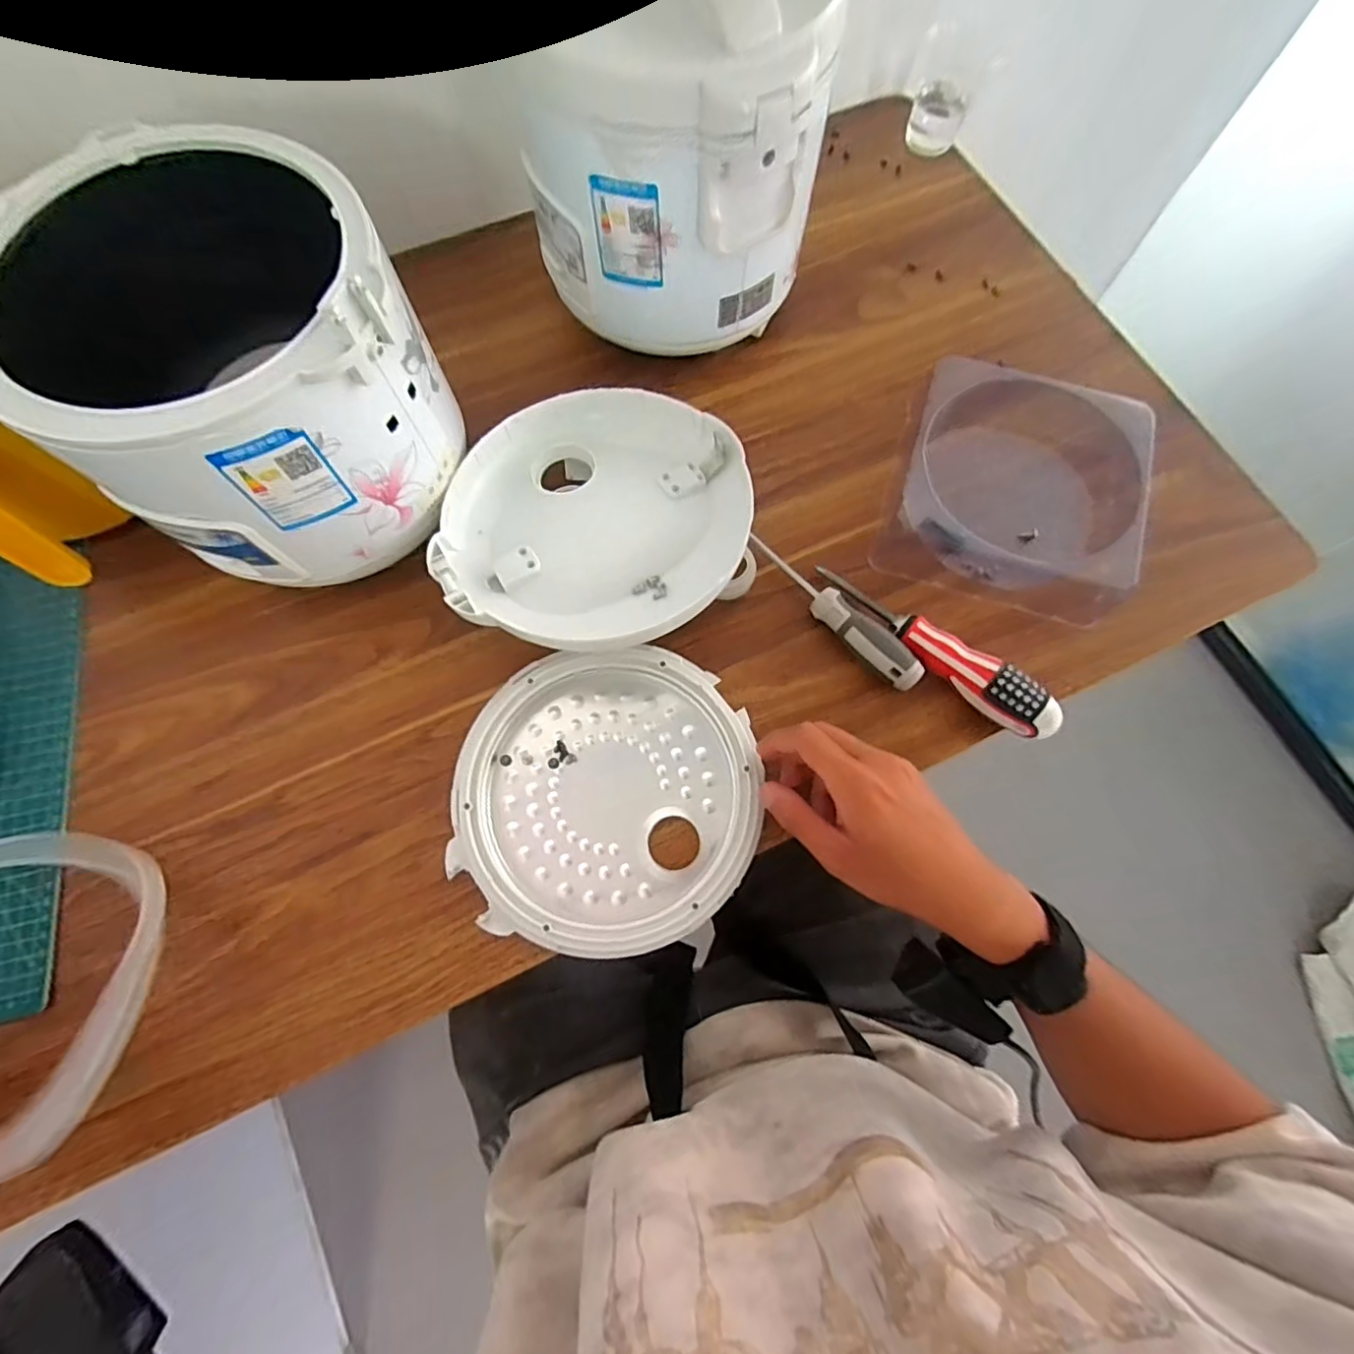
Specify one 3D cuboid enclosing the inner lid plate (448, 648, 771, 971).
[{"bbox_3d":[-0.045,0.074,0.385,0.190,0.021,0.185,0,72,0],"label":"inner lid plate"}]

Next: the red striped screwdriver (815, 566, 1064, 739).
[{"bbox_3d":[0.177,-0.023,0.405,0.030,0.036,0.176,-42,77,-13],"label":"red striped screwdriver"}]

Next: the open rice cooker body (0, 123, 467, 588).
[{"bbox_3d":[-0.257,-0.182,0.359,0.198,0.142,0.208,-40,76,-12],"label":"open rice cooker body"}]

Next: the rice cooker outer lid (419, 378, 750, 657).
[{"bbox_3d":[-0.056,-0.111,0.424,0.208,0.061,0.192,0,72,0],"label":"rice cooker outer lid"}]

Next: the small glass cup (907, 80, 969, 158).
[{"bbox_3d":[0.254,-0.548,0.579,0.050,0.032,0.052,21,73,6],"label":"small glass cup"}]

